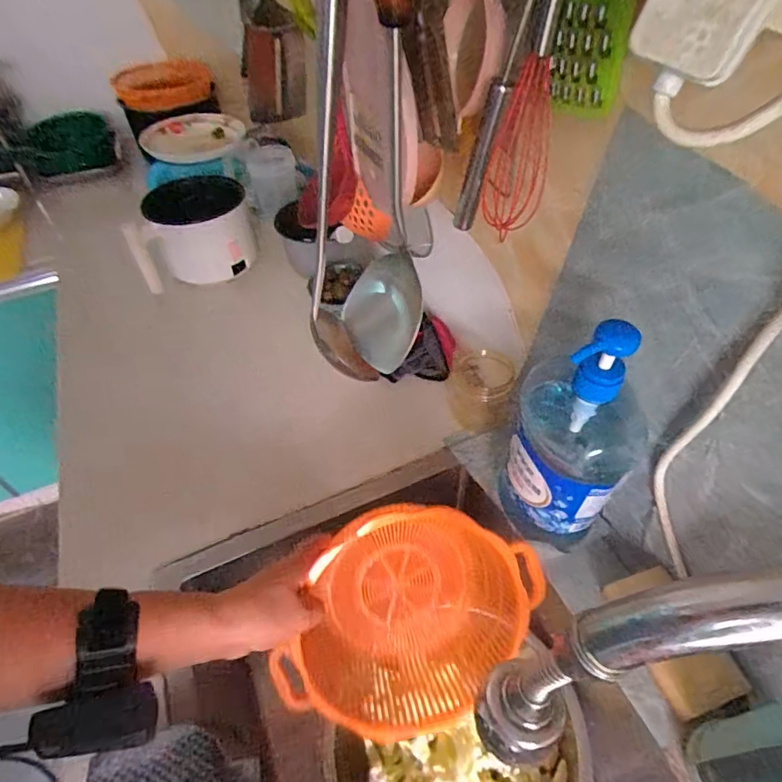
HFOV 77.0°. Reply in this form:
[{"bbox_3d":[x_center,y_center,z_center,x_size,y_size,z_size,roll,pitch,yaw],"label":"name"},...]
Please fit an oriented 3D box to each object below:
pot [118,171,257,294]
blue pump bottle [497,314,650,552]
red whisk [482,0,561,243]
[{"bbox_3d":[-0.339,-0.280,0.860,0.192,0.128,0.173,-10,48,-6],"label":"pot"},{"bbox_3d":[0.164,0.031,0.439,0.107,0.217,0.098,21,52,20],"label":"blue pump bottle"},{"bbox_3d":[0.098,-0.224,0.348,0.044,0.237,0.034,9,49,10],"label":"red whisk"}]

